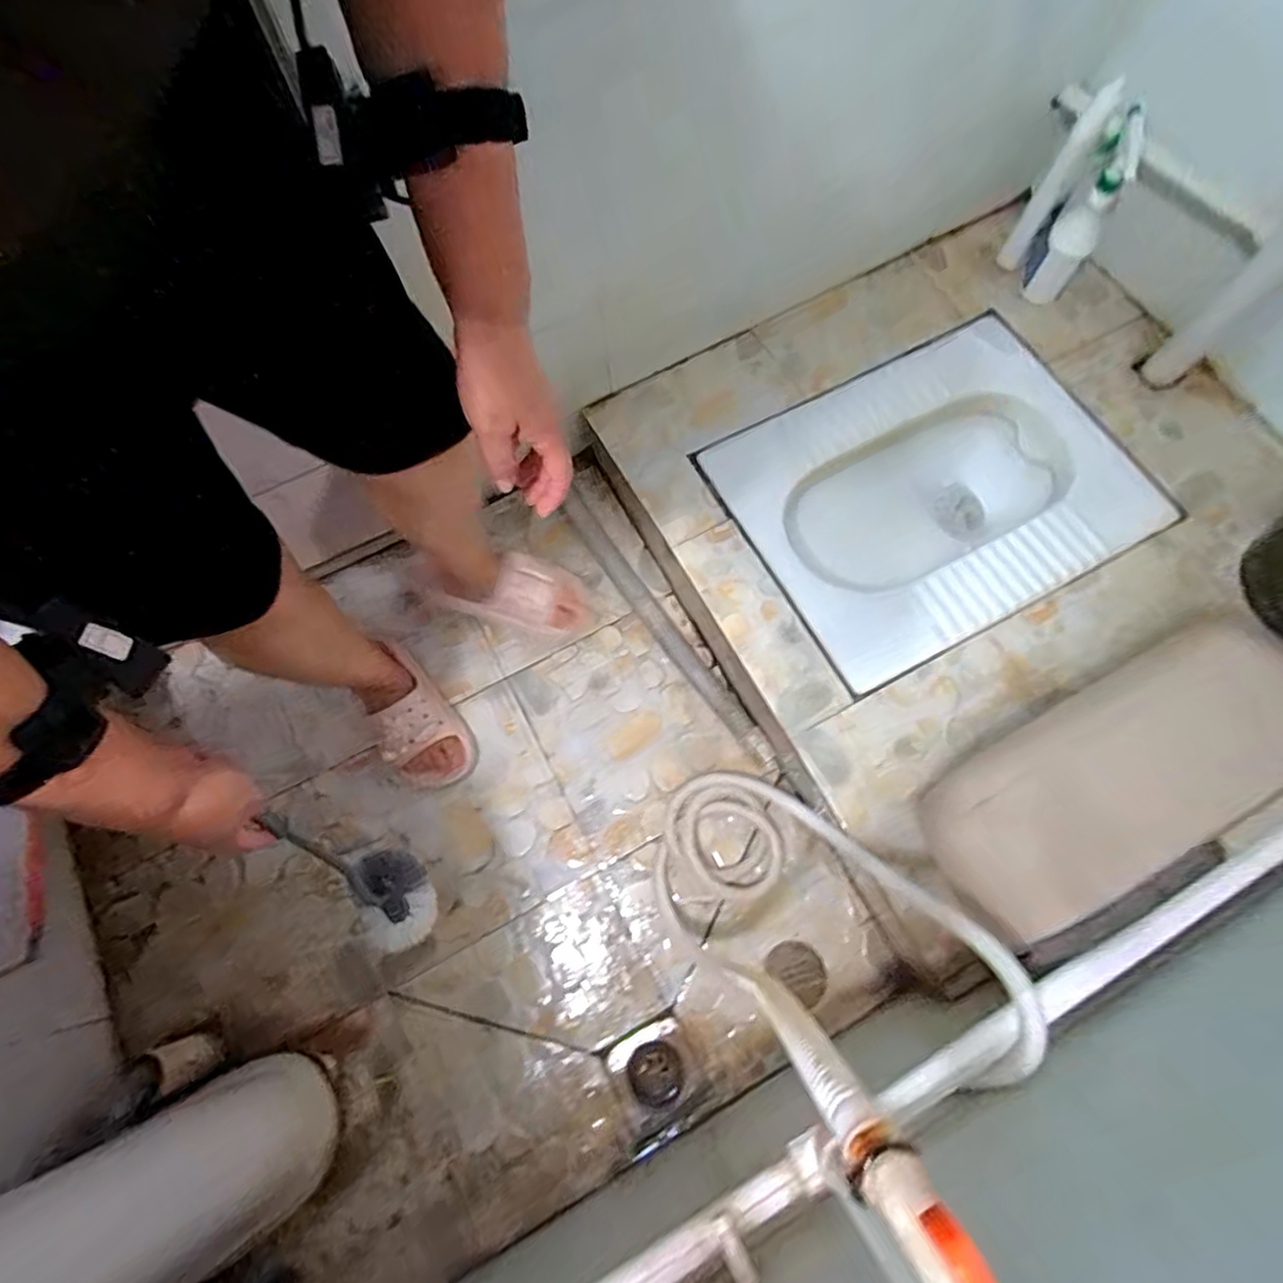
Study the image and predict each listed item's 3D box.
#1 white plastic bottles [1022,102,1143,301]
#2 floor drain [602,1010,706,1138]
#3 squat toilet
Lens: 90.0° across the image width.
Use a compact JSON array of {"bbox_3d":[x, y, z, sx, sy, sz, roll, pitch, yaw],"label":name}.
[{"bbox_3d":[0.619,-0.597,0.898,0.064,0.231,0.061,19,47,5],"label":"white plastic bottles"},{"bbox_3d":[0.015,0.516,0.769,0.103,0.014,0.091,-31,72,-10],"label":"floor drain"},{"bbox_3d":[0.405,-0.195,0.963,0.522,0.162,0.404,-27,71,-9],"label":"squat toilet"}]

